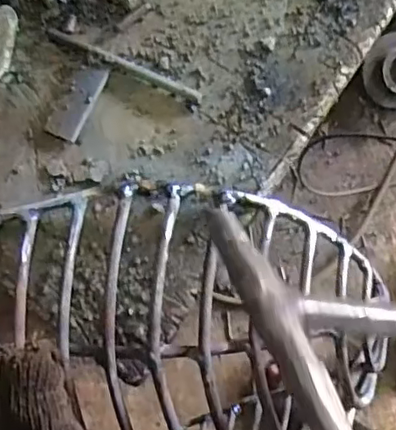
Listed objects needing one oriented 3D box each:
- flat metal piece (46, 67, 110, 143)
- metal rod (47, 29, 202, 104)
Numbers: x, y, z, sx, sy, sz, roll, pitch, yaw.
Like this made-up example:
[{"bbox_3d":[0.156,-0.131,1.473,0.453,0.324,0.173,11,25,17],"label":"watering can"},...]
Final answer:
[{"bbox_3d":[-0.060,-0.056,0.300,0.015,0.004,0.039,27,87,7],"label":"flat metal piece"},{"bbox_3d":[-0.038,-0.075,0.302,0.087,0.009,0.005,27,89,5],"label":"metal rod"}]

